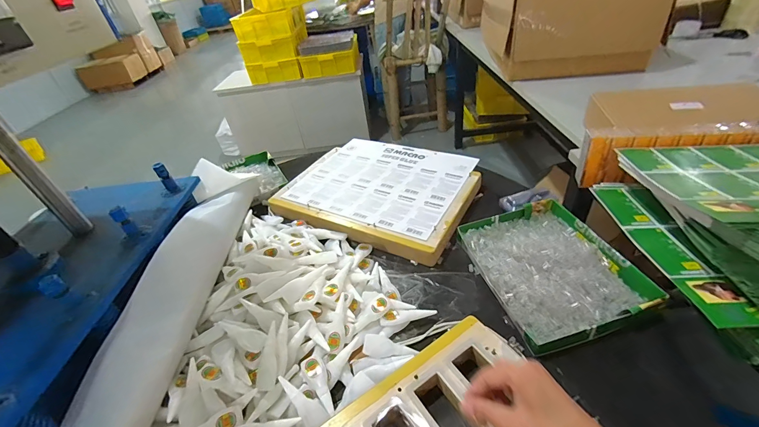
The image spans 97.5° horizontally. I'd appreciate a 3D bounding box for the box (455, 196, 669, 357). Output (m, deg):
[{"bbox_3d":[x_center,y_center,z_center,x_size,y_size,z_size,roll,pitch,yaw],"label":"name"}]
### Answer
[{"bbox_3d":[0.279,0.082,0.558,0.210,0.032,0.258,-15,40,-8],"label":"box"}]

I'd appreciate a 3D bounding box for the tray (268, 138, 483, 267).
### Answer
[{"bbox_3d":[0.005,-0.067,0.784,0.409,0.041,0.335,16,45,26],"label":"tray"}]

